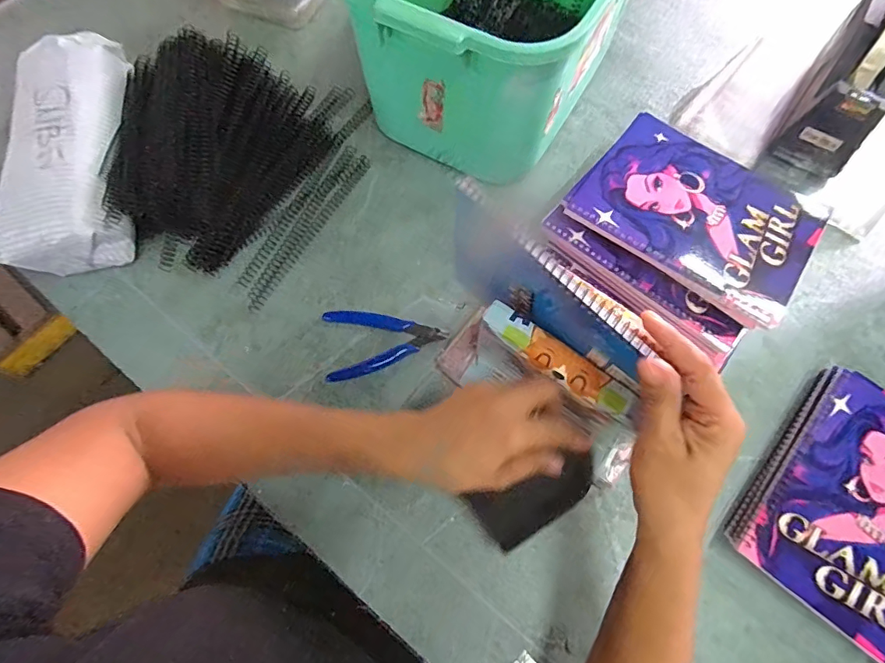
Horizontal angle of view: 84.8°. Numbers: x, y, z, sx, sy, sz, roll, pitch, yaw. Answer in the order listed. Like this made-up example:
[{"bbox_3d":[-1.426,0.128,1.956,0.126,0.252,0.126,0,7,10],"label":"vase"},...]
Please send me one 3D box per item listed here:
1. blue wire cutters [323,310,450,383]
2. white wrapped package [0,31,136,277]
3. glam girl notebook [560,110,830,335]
[{"bbox_3d":[-0.057,0.007,0.483,0.117,0.006,0.072,-7,68,-1],"label":"blue wire cutters"},{"bbox_3d":[-0.386,-0.188,0.527,0.119,0.105,0.262,-8,68,-1],"label":"white wrapped package"},{"bbox_3d":[0.231,-0.111,0.438,0.197,0.011,0.146,35,73,15],"label":"glam girl notebook"}]

